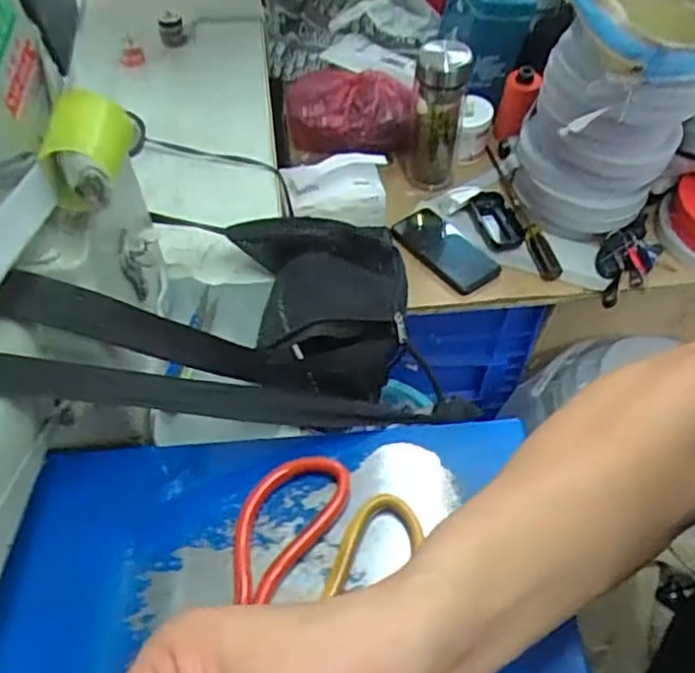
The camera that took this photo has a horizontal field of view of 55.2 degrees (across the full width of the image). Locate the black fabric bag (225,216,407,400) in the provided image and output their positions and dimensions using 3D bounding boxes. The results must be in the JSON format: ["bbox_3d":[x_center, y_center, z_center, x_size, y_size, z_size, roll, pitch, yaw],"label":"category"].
[{"bbox_3d":[-0.019,-0.037,0.515,0.135,0.060,0.164,-5,53,-4],"label":"black fabric bag"}]

